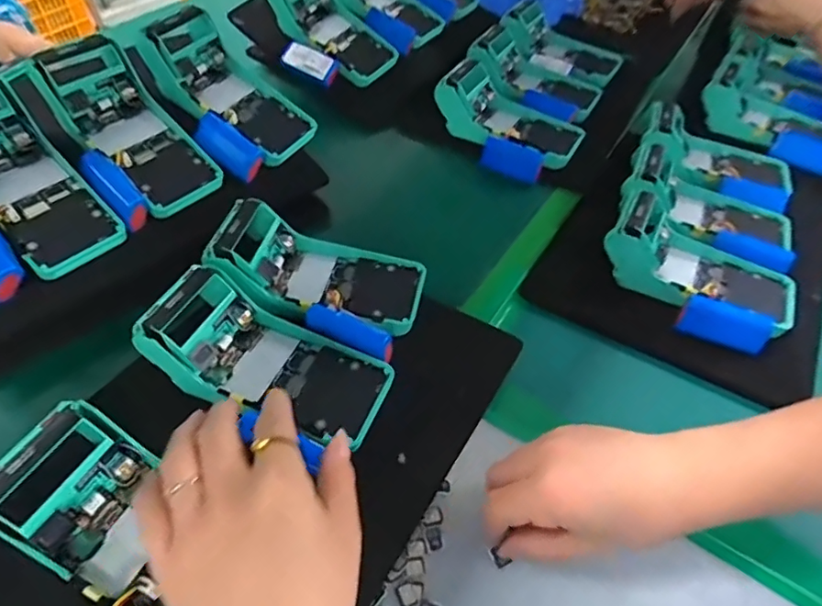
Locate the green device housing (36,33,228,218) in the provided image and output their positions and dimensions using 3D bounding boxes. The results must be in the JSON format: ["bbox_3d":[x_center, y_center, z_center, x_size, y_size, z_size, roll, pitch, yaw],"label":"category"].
[{"bbox_3d":[-0.252,-0.154,0.480,0.170,0.053,0.086,49,56,0],"label":"green device housing"}]

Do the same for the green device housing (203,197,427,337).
[{"bbox_3d":[-0.077,-0.020,0.444,0.171,0.053,0.091,19,44,-8],"label":"green device housing"}]

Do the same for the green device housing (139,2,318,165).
[{"bbox_3d":[-0.180,-0.211,0.531,0.173,0.059,0.088,39,49,-7],"label":"green device housing"}]

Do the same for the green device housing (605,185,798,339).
[{"bbox_3d":[0.272,-0.041,0.490,0.161,0.077,0.083,24,49,22],"label":"green device housing"}]

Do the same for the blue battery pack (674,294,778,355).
[{"bbox_3d":[0.273,0.015,0.459,0.070,0.028,0.031,21,48,20],"label":"blue battery pack"}]

